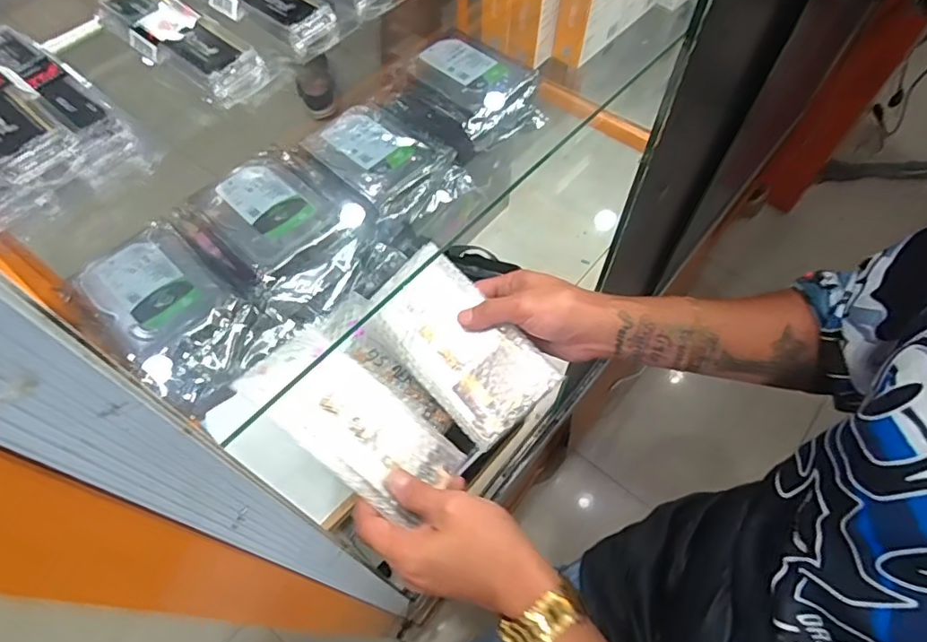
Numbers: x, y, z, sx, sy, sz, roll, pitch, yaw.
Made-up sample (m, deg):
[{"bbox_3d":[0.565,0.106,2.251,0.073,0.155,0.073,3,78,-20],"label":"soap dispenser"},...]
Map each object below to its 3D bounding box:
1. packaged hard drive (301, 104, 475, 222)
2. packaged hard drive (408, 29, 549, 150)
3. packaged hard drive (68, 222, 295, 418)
[{"bbox_3d":[-0.094,-0.190,0.669,0.124,0.048,0.170,-38,66,-19],"label":"packaged hard drive"},{"bbox_3d":[0.012,-0.294,0.713,0.127,0.056,0.159,-34,65,-18],"label":"packaged hard drive"},{"bbox_3d":[-0.280,-0.006,0.545,0.203,0.054,0.138,31,65,17],"label":"packaged hard drive"}]

